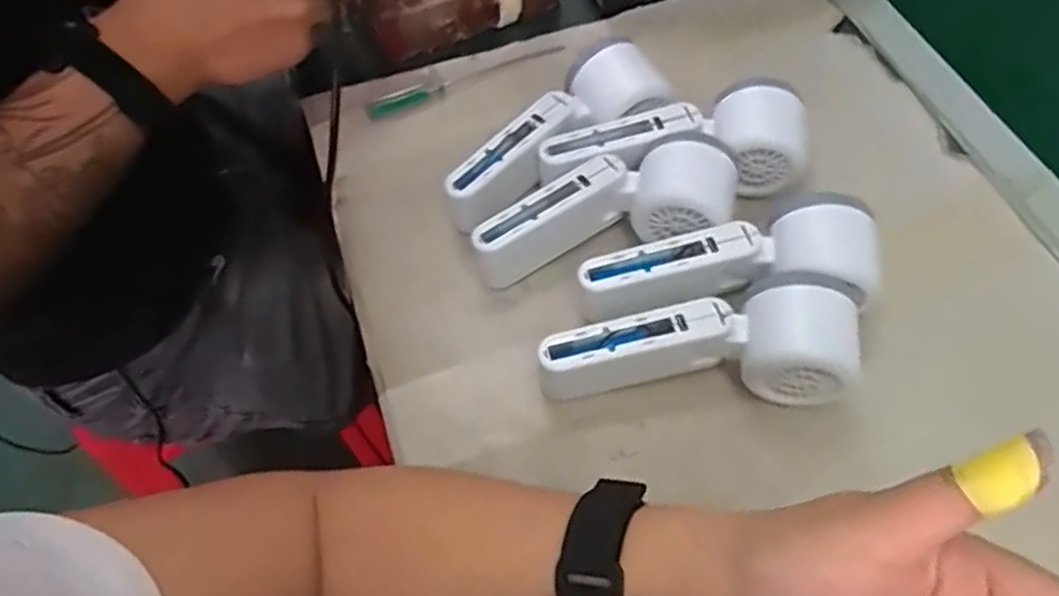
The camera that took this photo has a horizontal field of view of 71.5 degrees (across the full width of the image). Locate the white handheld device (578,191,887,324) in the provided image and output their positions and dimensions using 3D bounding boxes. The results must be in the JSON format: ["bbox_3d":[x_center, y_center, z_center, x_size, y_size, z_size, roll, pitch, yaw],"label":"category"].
[{"bbox_3d":[0.111,-0.021,0.417,0.160,0.048,0.060,-3,59,0],"label":"white handheld device"}]

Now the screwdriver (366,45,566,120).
[{"bbox_3d":[-0.044,-0.160,0.534,0.152,0.011,0.014,-23,61,-12],"label":"screwdriver"}]

